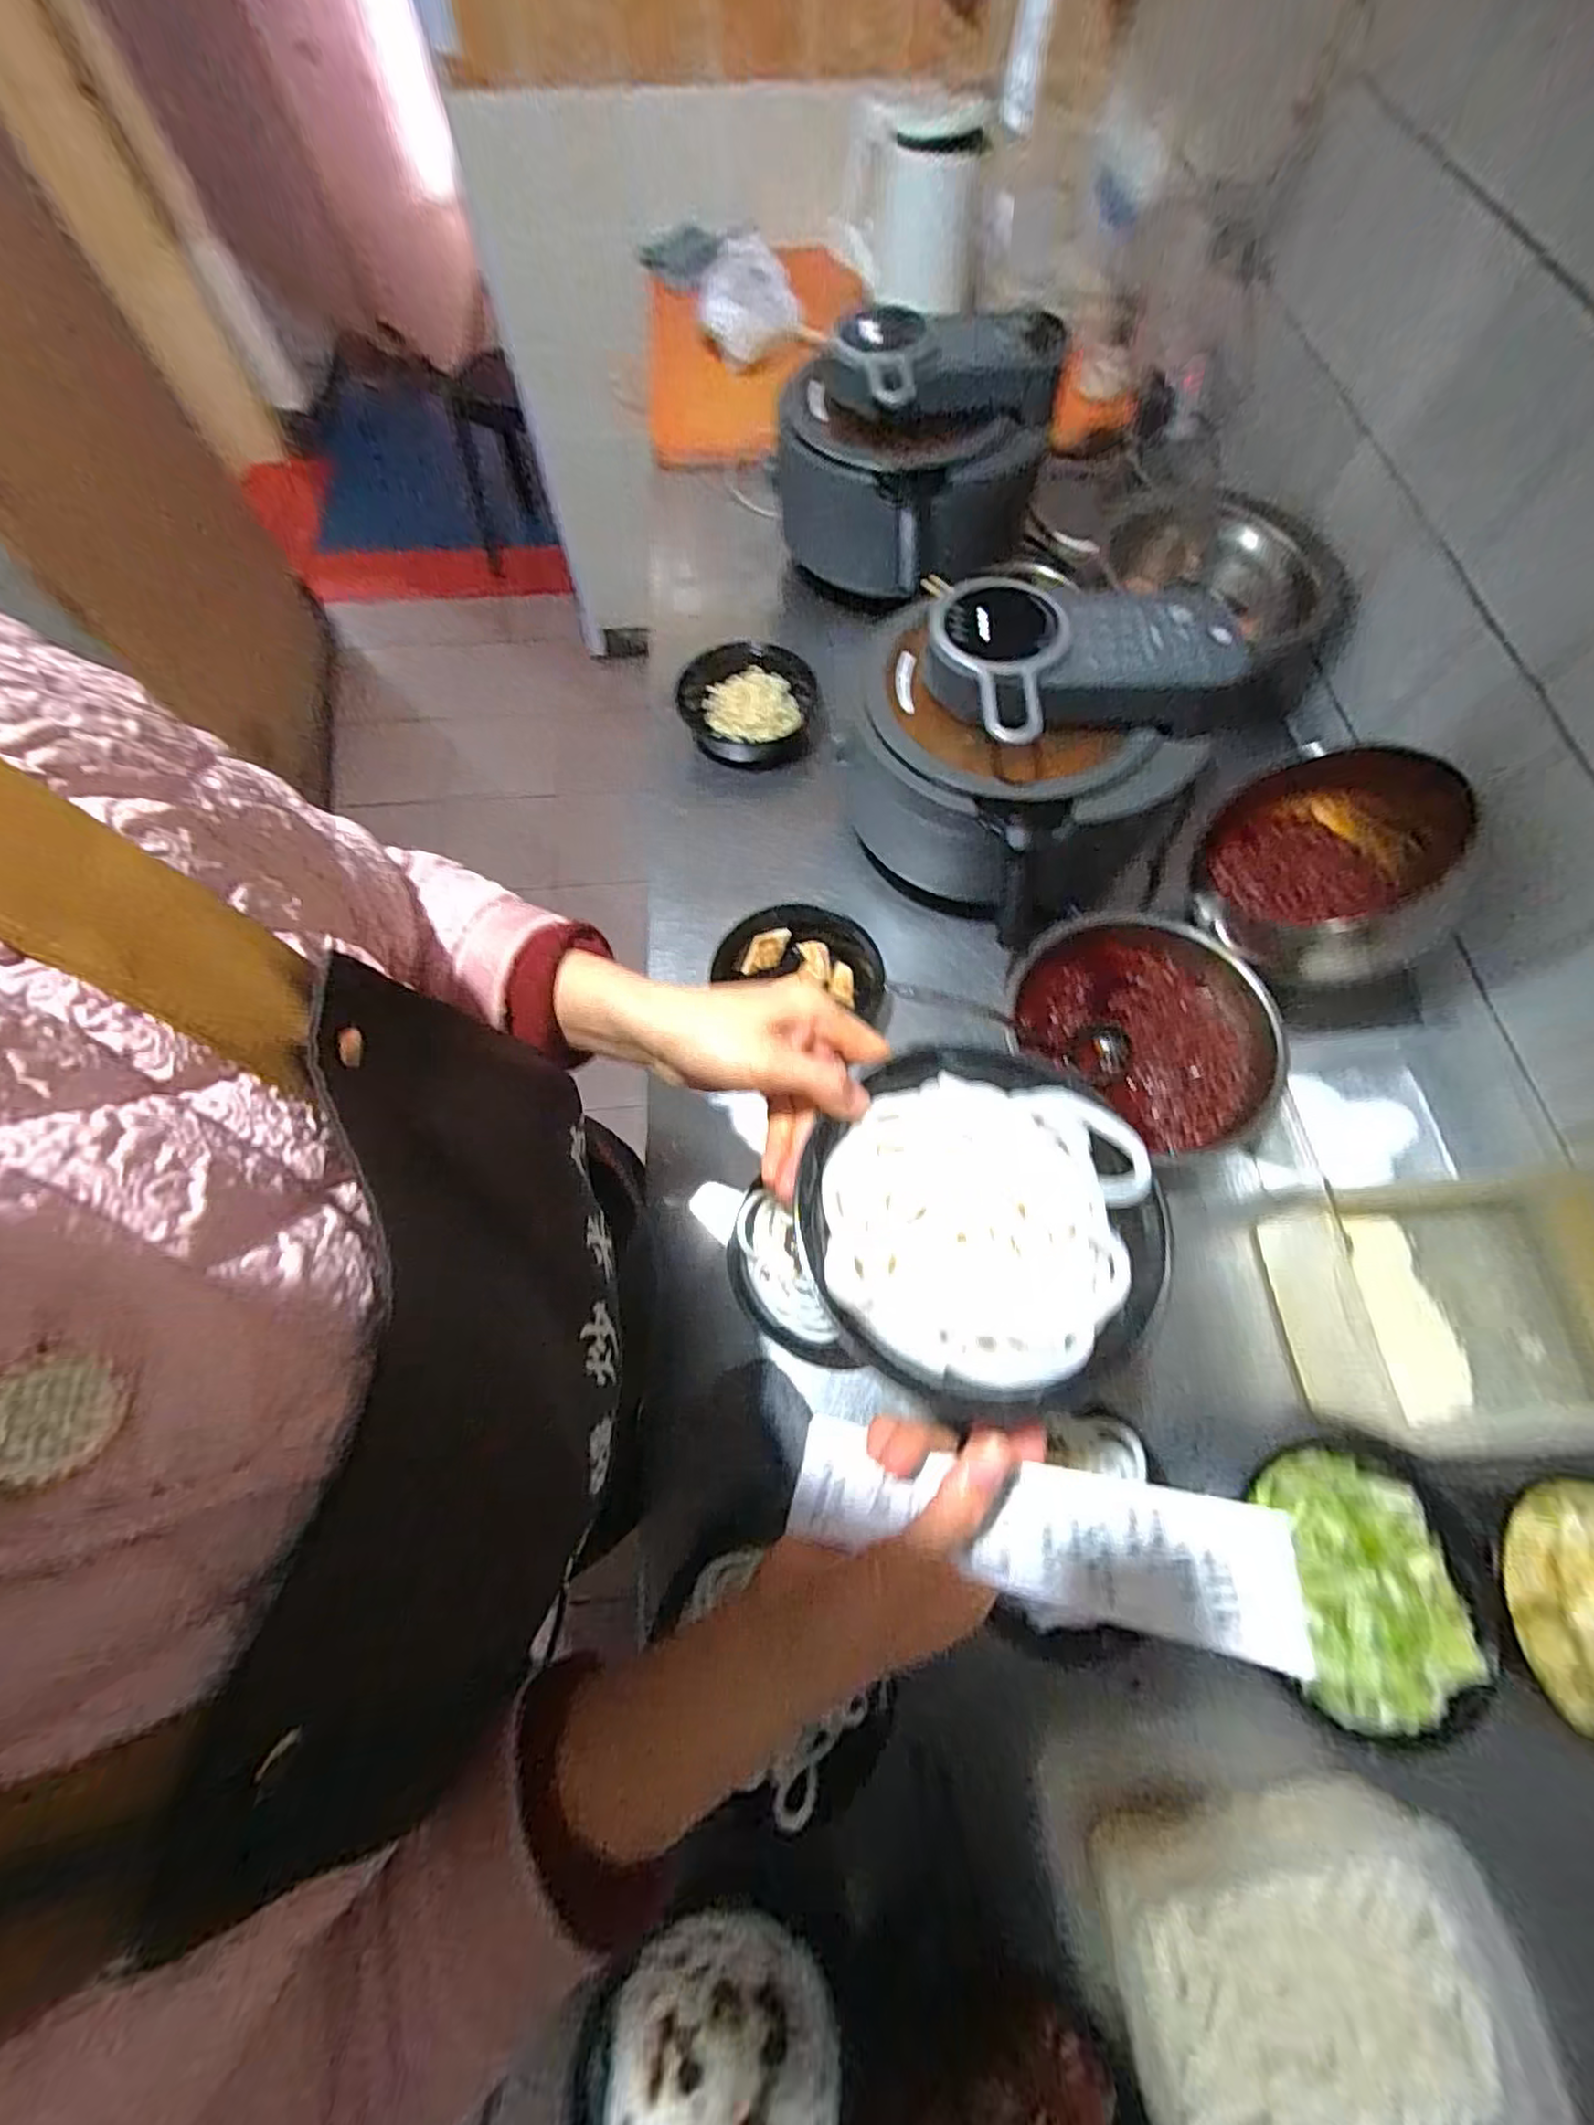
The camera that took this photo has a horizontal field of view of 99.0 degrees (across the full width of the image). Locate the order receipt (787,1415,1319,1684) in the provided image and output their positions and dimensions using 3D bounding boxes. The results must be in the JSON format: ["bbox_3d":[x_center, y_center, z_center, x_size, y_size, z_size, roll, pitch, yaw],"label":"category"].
[{"bbox_3d":[0.101,0.207,0.305,0.208,0.010,0.054,2,38,19],"label":"order receipt"}]

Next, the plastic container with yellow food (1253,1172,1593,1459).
[{"bbox_3d":[0.536,0.194,0.554,0.257,0.106,0.190,-5,69,-2],"label":"plastic container with yellow food"}]

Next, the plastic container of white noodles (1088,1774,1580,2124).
[{"bbox_3d":[0.310,0.563,0.405,0.233,0.066,0.164,-5,69,-2],"label":"plastic container of white noodles"}]

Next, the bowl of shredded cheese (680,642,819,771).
[{"bbox_3d":[-0.059,-0.420,0.813,0.170,0.055,0.153,5,68,2],"label":"bowl of shredded cheese"}]

